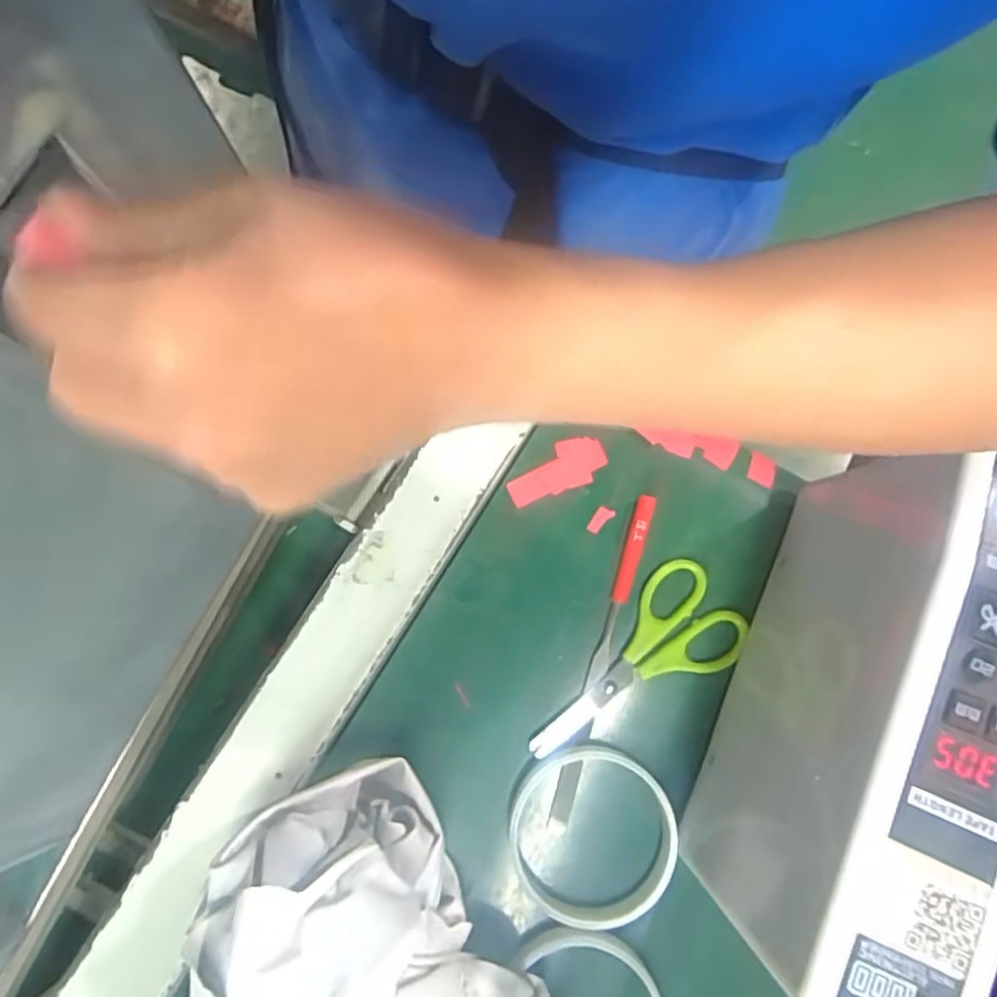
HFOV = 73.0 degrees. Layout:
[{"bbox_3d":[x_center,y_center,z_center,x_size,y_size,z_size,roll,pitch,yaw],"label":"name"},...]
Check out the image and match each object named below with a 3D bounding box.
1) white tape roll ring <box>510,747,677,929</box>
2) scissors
[{"bbox_3d":[0.047,0.171,0.342,0.084,0.010,0.084,0,79,1],"label":"white tape roll ring"},{"bbox_3d":[0.075,0.095,0.359,0.059,0.005,0.129,43,82,8],"label":"scissors"}]

